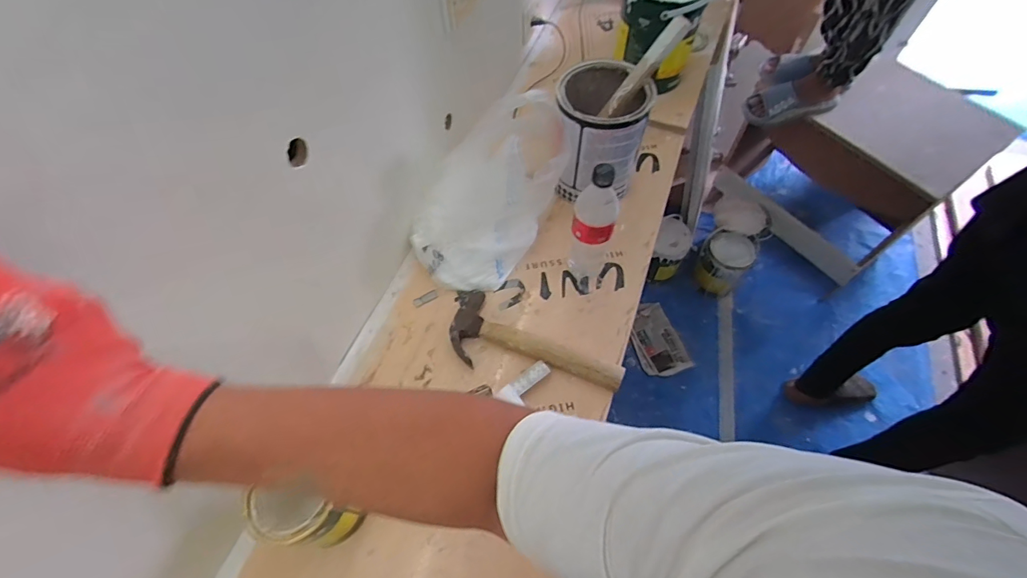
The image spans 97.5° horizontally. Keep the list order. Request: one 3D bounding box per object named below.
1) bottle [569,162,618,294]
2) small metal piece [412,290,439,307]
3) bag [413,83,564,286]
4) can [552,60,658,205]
[{"bbox_3d":[0.122,-0.087,0.698,0.065,0.237,0.061,11,61,8],"label":"bottle"},{"bbox_3d":[-0.153,0.017,0.784,0.044,0.004,0.015,-24,62,-11],"label":"small metal piece"},{"bbox_3d":[-0.046,-0.163,0.757,0.188,0.219,0.293,39,69,21],"label":"bag"},{"bbox_3d":[0.151,-0.276,0.827,0.163,0.212,0.167,-1,60,2],"label":"can"}]

